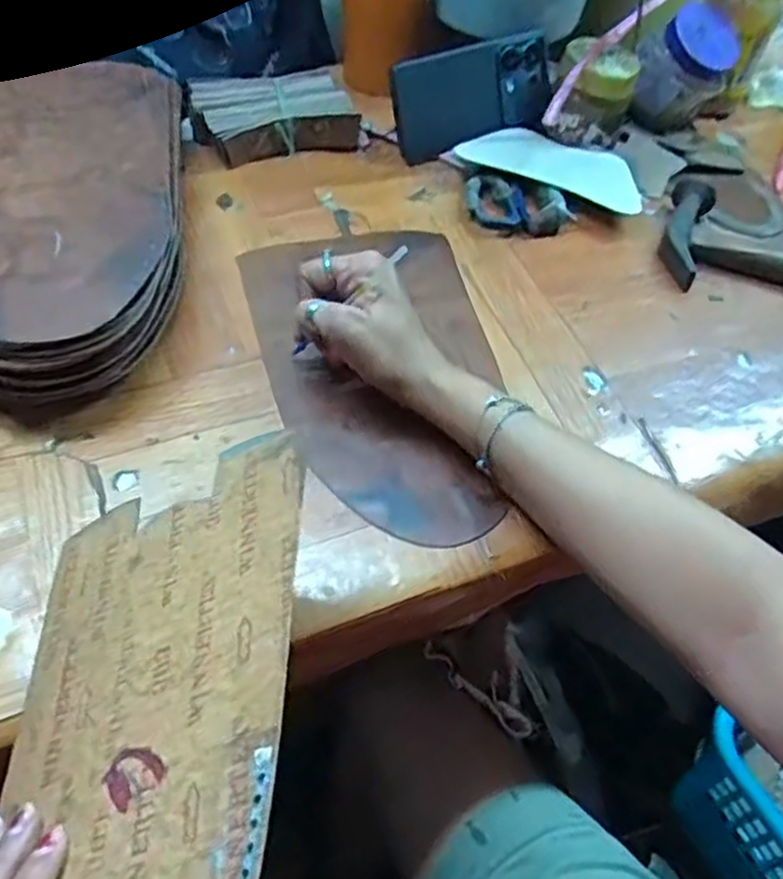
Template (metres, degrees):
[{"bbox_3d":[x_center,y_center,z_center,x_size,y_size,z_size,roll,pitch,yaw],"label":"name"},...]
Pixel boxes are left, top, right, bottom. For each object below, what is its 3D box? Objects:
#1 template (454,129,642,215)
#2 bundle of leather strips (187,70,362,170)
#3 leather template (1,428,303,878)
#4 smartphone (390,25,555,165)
[{"bbox_3d":[0.141,-0.236,0.630,0.154,0.006,0.066,26,61,12],"label":"template"},{"bbox_3d":[-0.103,-0.284,0.650,0.133,0.038,0.087,-13,55,-15],"label":"bundle of leather strips"},{"bbox_3d":[-0.100,0.123,0.292,0.155,0.004,0.264,-27,44,19],"label":"leather template"},{"bbox_3d":[0.074,-0.306,0.651,0.156,0.078,0.011,-26,21,-19],"label":"smartphone"}]

